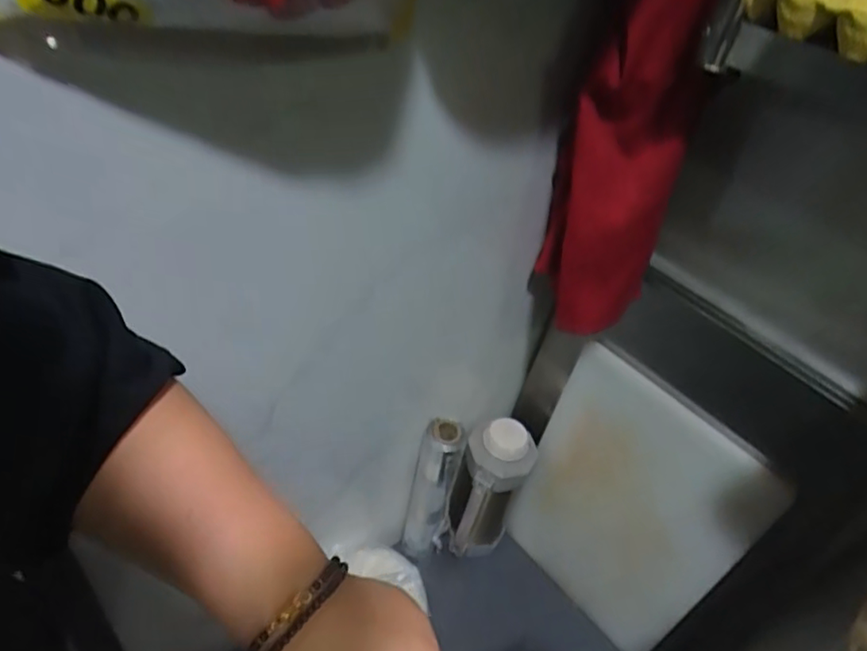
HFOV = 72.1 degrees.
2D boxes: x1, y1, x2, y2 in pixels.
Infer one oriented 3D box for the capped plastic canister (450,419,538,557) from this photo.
[{"bbox_3d":[0.115,0.361,1.282,0.138,0.375,0.117,17,42,9],"label":"capped plastic canister"}]

